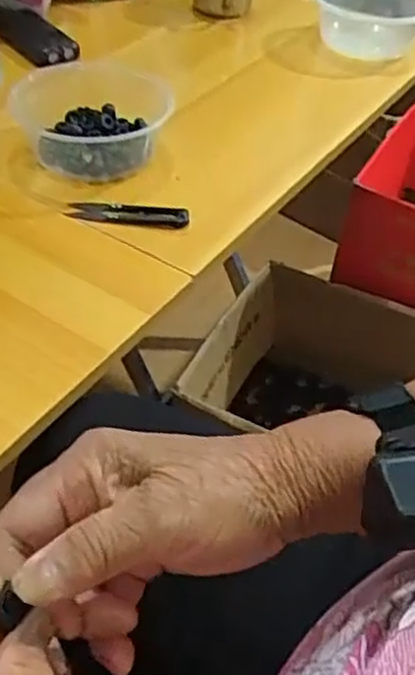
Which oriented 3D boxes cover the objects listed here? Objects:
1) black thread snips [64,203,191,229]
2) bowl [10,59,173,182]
[{"bbox_3d":[-0.067,-0.104,0.599,0.102,0.008,0.025,8,45,3],"label":"black thread snips"},{"bbox_3d":[-0.100,-0.194,0.642,0.138,0.066,0.120,0,45,-5],"label":"bowl"}]

